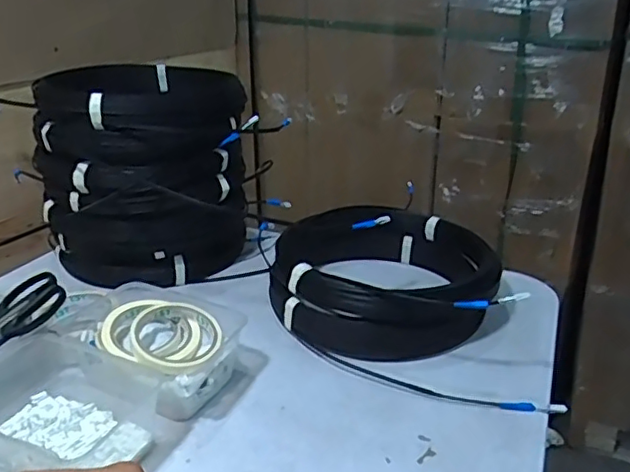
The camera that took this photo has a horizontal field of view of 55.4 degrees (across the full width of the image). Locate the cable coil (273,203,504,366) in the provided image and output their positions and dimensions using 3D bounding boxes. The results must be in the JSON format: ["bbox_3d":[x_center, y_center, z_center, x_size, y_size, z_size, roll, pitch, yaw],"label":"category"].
[{"bbox_3d":[0.092,0.046,0.787,0.273,0.102,0.279,0,22,0],"label":"cable coil"}]

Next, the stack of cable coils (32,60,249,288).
[{"bbox_3d":[-0.245,-0.094,0.890,0.275,0.253,0.287,-4,22,-9],"label":"stack of cable coils"}]

